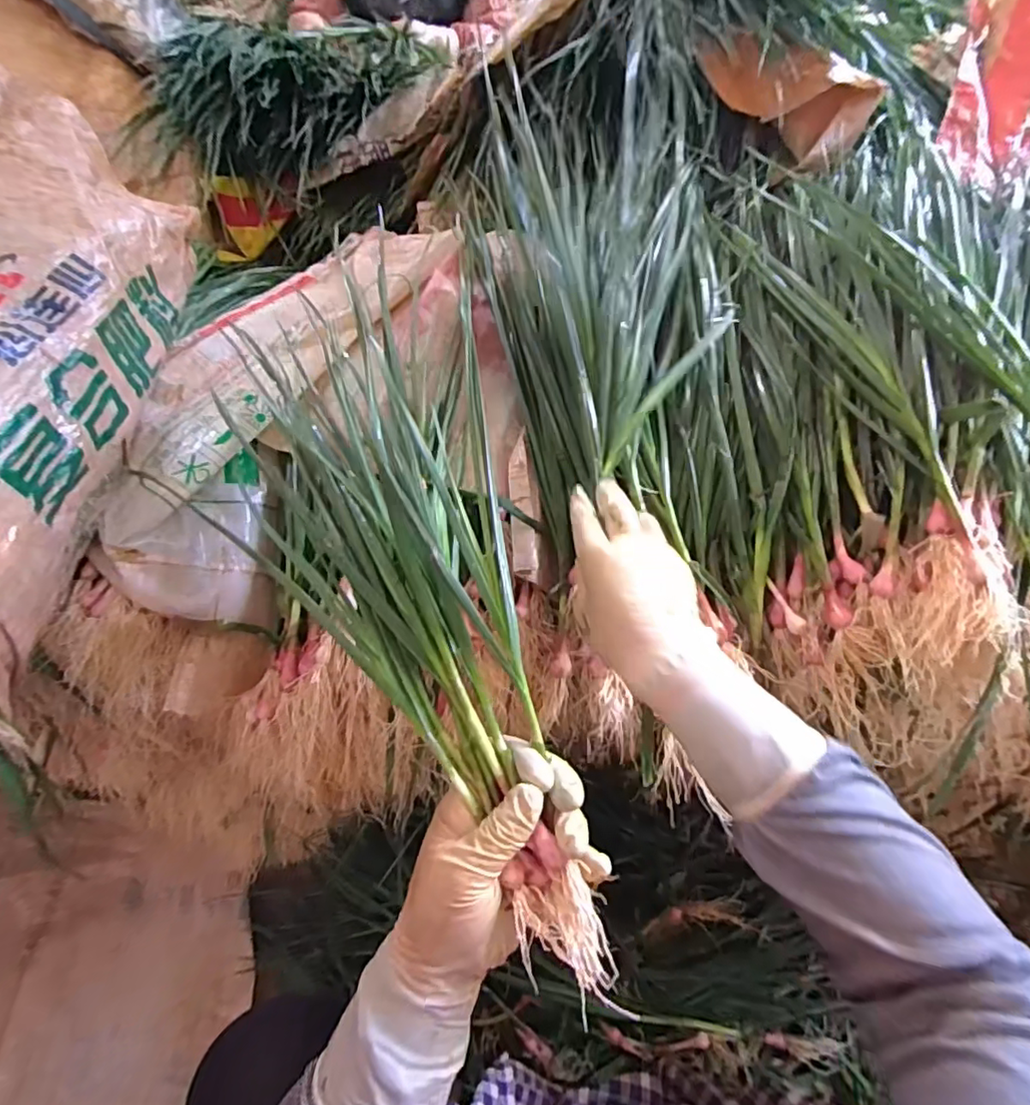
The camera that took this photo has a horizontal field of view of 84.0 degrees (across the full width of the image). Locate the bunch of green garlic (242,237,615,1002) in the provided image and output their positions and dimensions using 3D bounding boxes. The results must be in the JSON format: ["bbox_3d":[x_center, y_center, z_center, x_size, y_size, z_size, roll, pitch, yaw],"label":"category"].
[{"bbox_3d":[-0.046,0.037,0.334,0.153,0.081,0.403,-21,70,-14],"label":"bunch of green garlic"}]

